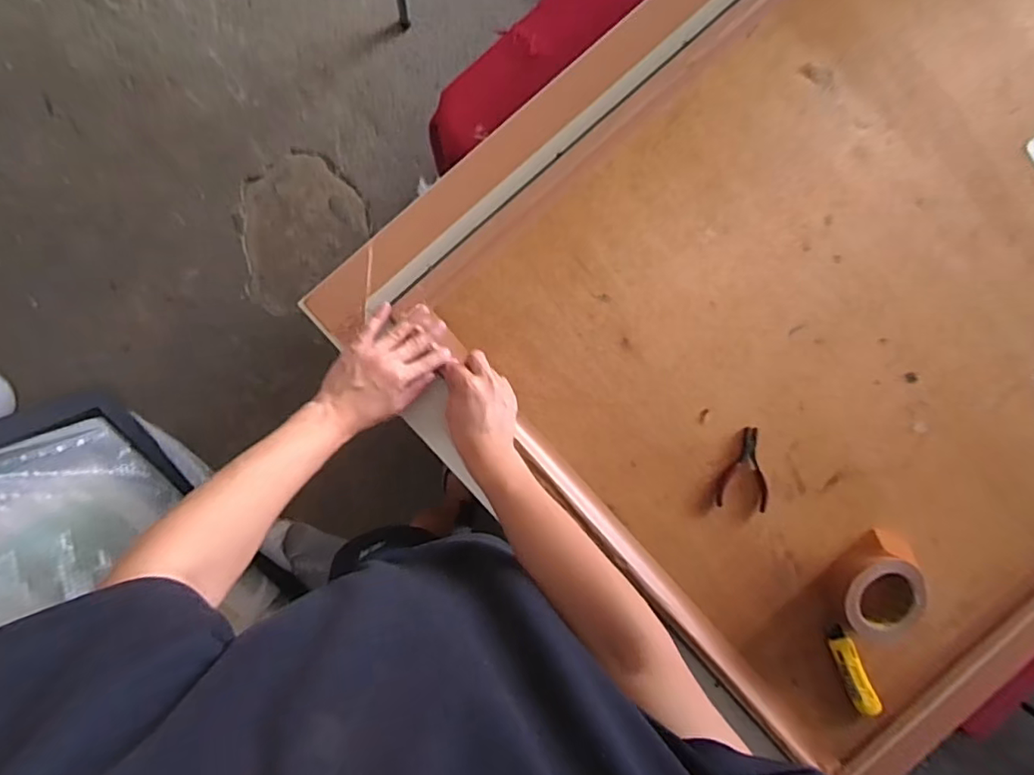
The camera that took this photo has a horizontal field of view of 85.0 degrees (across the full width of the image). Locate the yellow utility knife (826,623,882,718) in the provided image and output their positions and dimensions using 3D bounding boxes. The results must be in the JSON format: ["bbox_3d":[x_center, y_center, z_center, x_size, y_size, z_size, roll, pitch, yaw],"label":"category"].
[{"bbox_3d":[0.476,0.404,0.801,0.034,0.013,0.149,-29,97,-2],"label":"yellow utility knife"}]

